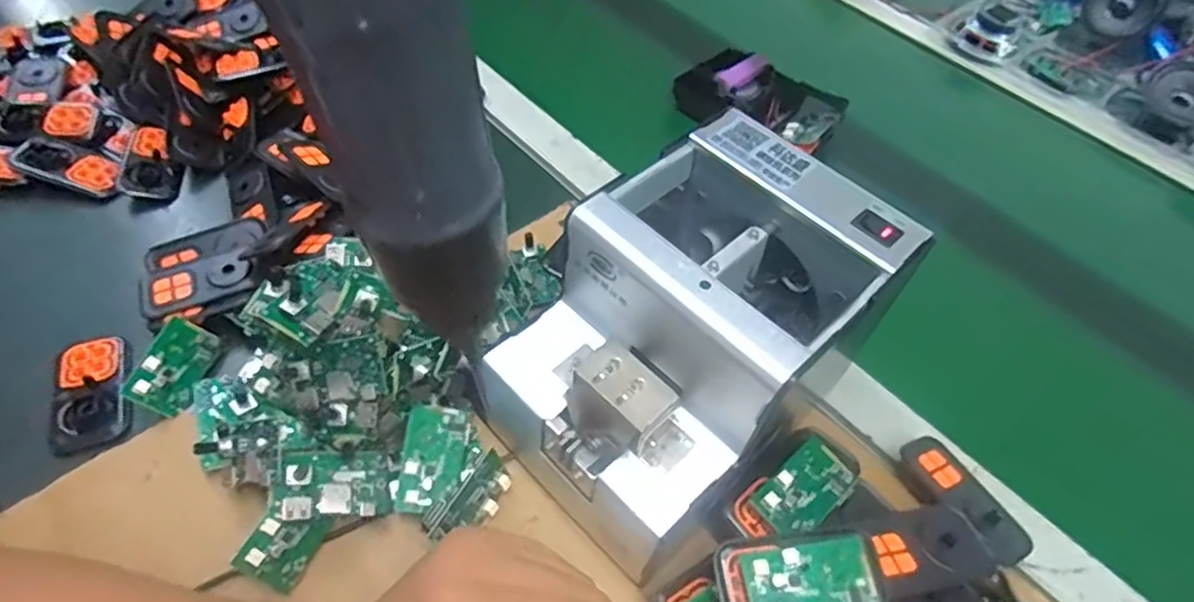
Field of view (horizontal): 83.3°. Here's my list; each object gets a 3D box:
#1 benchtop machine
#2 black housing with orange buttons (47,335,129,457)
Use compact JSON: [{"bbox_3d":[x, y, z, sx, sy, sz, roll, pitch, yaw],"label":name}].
[{"bbox_3d":[0.044,0.017,0.345,0.174,0.134,0.128,-33,62,-27],"label":"benchtop machine"},{"bbox_3d":[-0.294,0.053,0.390,0.041,0.012,0.071,-17,56,-18],"label":"black housing with orange buttons"}]

